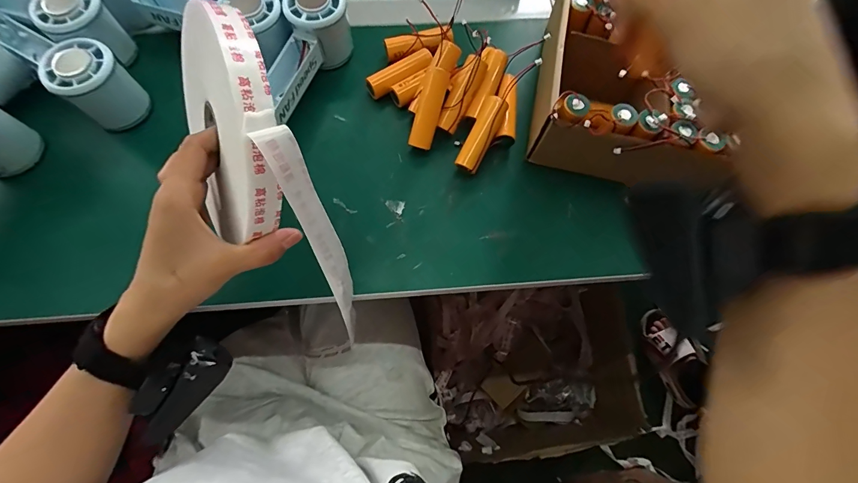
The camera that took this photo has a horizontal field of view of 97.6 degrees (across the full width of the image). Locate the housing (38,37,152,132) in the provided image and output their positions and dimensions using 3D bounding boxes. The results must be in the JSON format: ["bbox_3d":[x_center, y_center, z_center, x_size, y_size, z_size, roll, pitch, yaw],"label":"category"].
[{"bbox_3d":[-0.302,-0.140,0.346,0.057,0.063,0.056,44,75,11],"label":"housing"}]

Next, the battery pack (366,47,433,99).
[{"bbox_3d":[-0.029,-0.171,0.387,0.074,0.022,0.022,-33,76,-12],"label":"battery pack"}]

